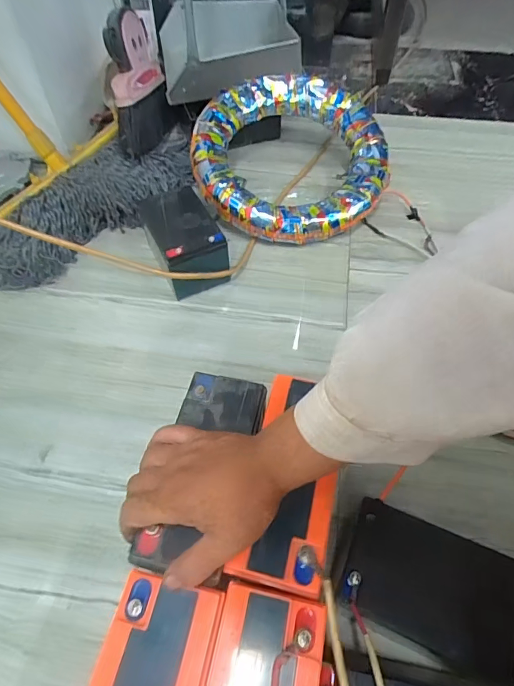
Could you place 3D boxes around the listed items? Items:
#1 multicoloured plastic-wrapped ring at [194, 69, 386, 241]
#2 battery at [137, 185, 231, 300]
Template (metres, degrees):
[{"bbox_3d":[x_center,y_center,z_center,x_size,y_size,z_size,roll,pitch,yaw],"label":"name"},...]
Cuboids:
[{"bbox_3d":[0.071,-0.370,0.821,0.382,0.061,0.382,11,70,0],"label":"multicoloured plastic-wrapped ring"},{"bbox_3d":[-0.124,-0.173,0.725,0.102,0.110,0.160,-22,59,-14],"label":"battery"}]

